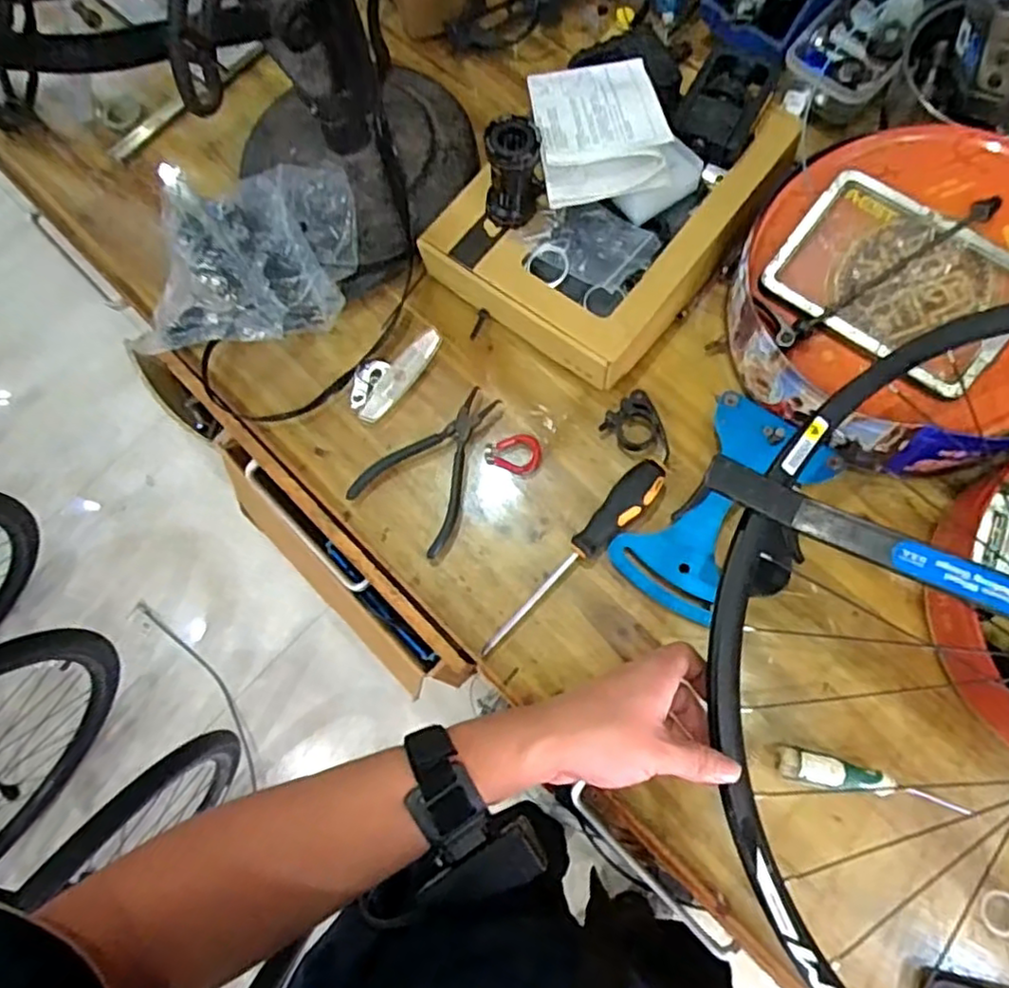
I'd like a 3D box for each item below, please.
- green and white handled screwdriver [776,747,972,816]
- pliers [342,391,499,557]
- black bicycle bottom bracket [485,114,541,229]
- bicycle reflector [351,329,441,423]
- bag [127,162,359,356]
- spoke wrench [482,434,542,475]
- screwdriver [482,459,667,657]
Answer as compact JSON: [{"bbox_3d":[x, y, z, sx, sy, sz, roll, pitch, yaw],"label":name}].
[{"bbox_3d":[0.283,0.222,0.523,0.142,0.030,0.022,9,76,7],"label":"green and white handled screwdriver"},{"bbox_3d":[-0.058,-0.030,0.625,0.100,0.020,0.153,38,81,13],"label":"pliers"},{"bbox_3d":[0.007,-0.285,0.599,0.050,0.083,0.044,0,75,4],"label":"black bicycle bottom bracket"},{"bbox_3d":[-0.111,-0.123,0.659,0.046,0.019,0.109,39,81,13],"label":"bicycle reflector"},{"bbox_3d":[-0.255,-0.237,0.668,0.208,0.069,0.173,3,75,5],"label":"bag"},{"bbox_3d":[0.009,-0.039,0.624,0.051,0.006,0.038,15,77,8],"label":"spoke wrench"},{"bbox_3d":[0.061,0.056,0.584,0.031,0.035,0.215,42,82,13],"label":"screwdriver"}]

